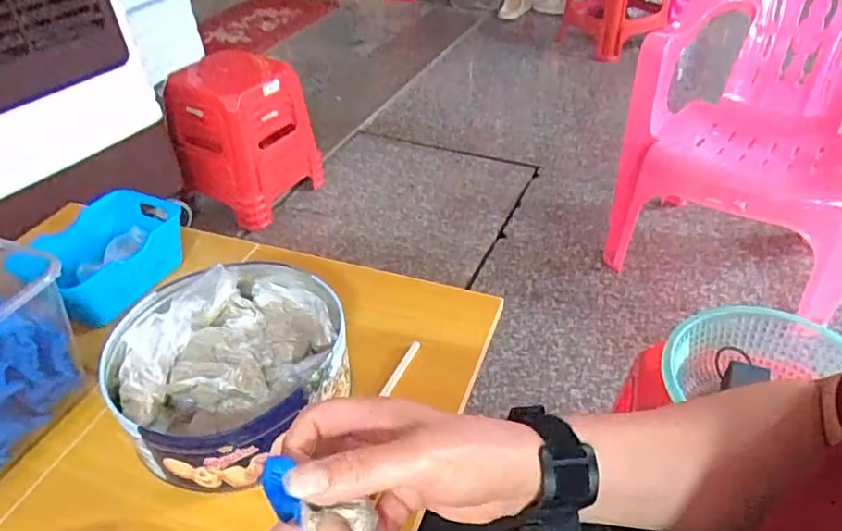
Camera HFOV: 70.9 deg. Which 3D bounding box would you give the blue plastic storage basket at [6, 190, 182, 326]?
[{"bbox_3d":[-0.334,-0.014,0.632,0.123,0.060,0.153,19,44,24],"label":"blue plastic storage basket"}]

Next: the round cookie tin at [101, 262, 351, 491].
[{"bbox_3d":[-0.155,0.079,0.503,0.189,0.065,0.180,-1,40,1],"label":"round cookie tin"}]

